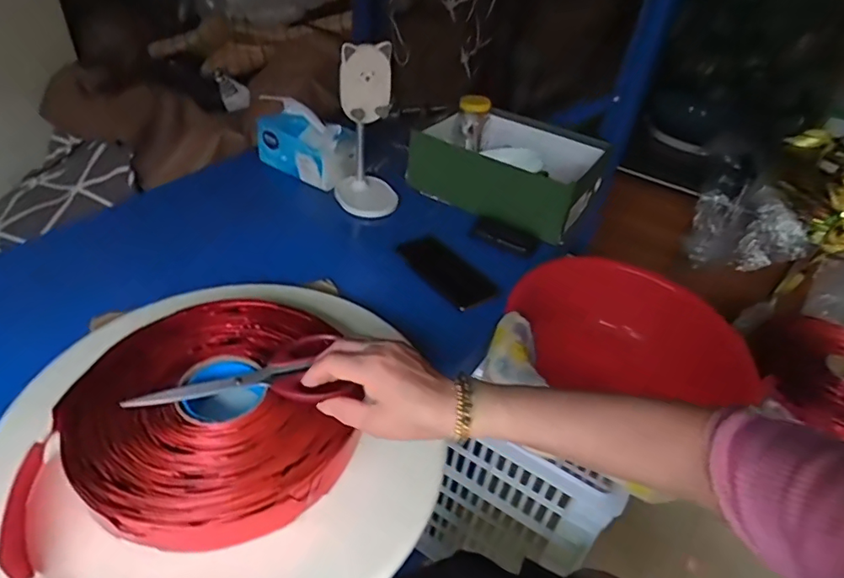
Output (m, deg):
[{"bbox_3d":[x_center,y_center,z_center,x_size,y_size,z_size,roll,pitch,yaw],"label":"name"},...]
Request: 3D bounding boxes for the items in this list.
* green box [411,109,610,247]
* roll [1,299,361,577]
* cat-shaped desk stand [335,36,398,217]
[{"bbox_3d":[0.151,-0.227,0.943,0.320,0.114,0.255,25,42,20],"label":"green box"},{"bbox_3d":[-0.204,0.113,0.490,0.281,0.051,0.257,-6,41,-16],"label":"roll"},{"bbox_3d":[-0.084,-0.249,0.826,0.096,0.248,0.091,3,40,-6],"label":"cat-shaped desk stand"}]

